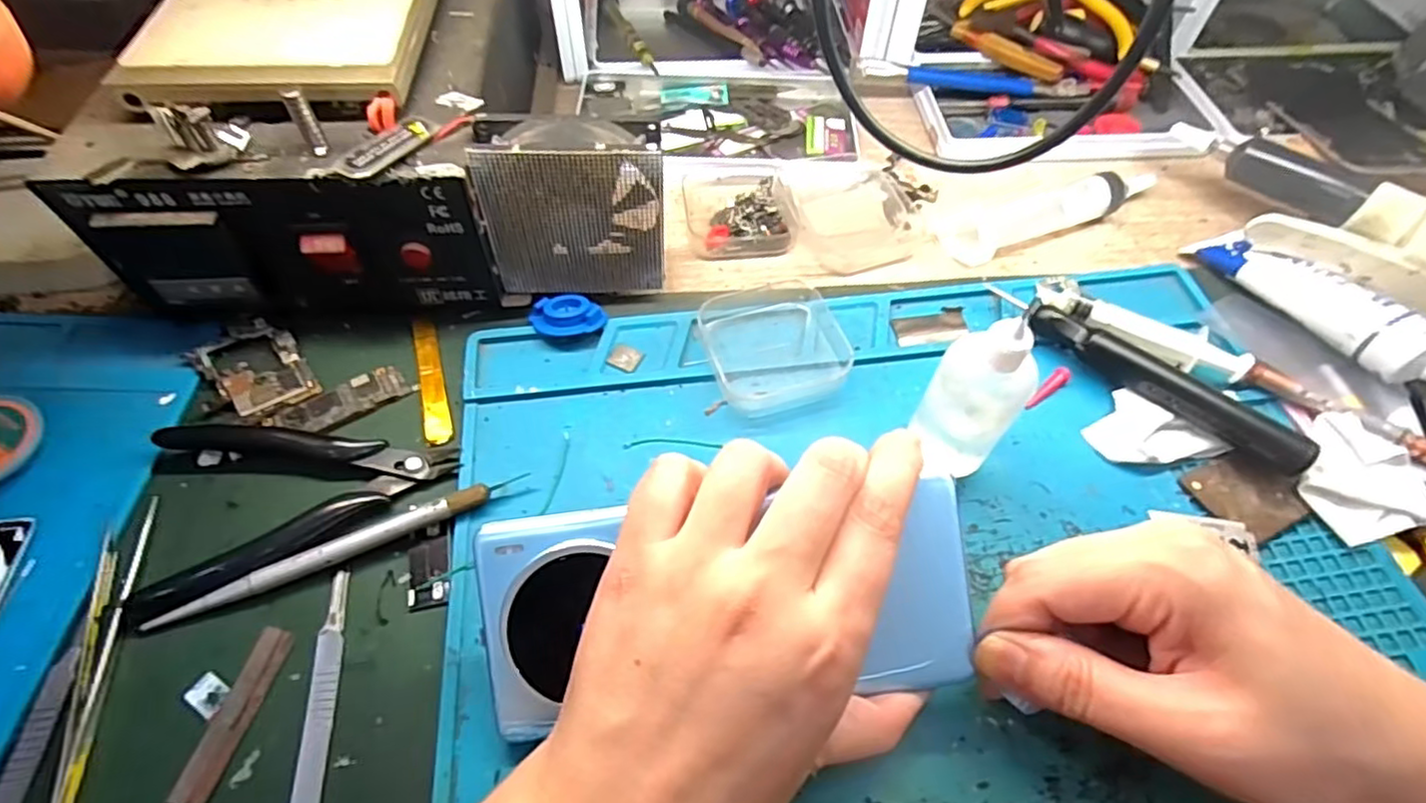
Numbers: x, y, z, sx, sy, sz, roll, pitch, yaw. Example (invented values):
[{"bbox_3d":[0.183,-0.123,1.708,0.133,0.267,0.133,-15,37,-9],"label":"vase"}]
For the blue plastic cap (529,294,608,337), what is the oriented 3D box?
[{"bbox_3d":[-0.072,-0.041,0.326,0.036,0.009,0.024,13,58,7],"label":"blue plastic cap"}]

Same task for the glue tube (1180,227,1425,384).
[{"bbox_3d":[0.307,-0.048,0.326,0.025,0.028,0.129,-20,60,-13],"label":"glue tube"}]

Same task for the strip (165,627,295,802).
[{"bbox_3d":[-0.169,0.109,0.232,0.012,0.004,0.058,11,58,6],"label":"strip"}]

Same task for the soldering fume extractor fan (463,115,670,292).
[{"bbox_3d":[-0.063,-0.088,0.311,0.080,0.085,0.029,-2,58,-3],"label":"soldering fume extractor fan"}]

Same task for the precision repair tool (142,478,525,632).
[{"bbox_3d":[-0.145,0.058,0.261,0.138,0.010,0.009,-21,61,-14],"label":"precision repair tool"}]

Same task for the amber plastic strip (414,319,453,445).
[{"bbox_3d":[-0.133,-0.010,0.312,0.011,0.004,0.072,-16,59,-11],"label":"amber plastic strip"}]

